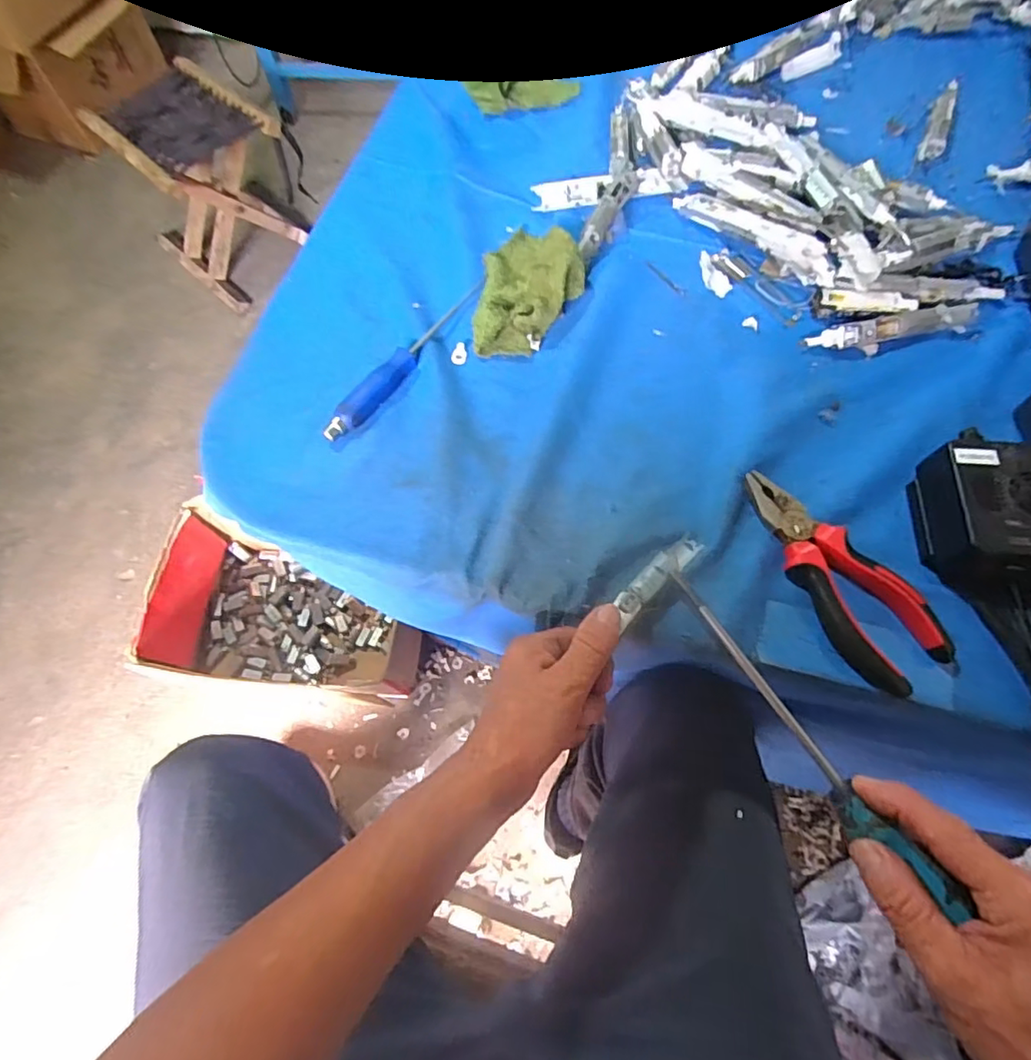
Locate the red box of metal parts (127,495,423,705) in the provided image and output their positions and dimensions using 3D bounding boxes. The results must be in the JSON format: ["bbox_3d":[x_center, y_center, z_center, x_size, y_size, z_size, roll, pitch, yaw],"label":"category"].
[{"bbox_3d":[-0.354,0.143,0.964,0.406,0.168,0.254,7,65,5],"label":"red box of metal parts"}]

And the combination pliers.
[{"bbox_3d":[0.202,0.028,0.379,0.055,0.015,0.155,-33,69,-12],"label":"combination pliers"}]

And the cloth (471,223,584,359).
[{"bbox_3d":[0.012,-0.205,0.478,0.082,0.032,0.131,4,67,4],"label":"cloth"}]

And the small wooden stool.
[{"bbox_3d":[-0.656,-0.740,1.282,0.300,0.296,0.273,40,72,18],"label":"small wooden stool"}]

